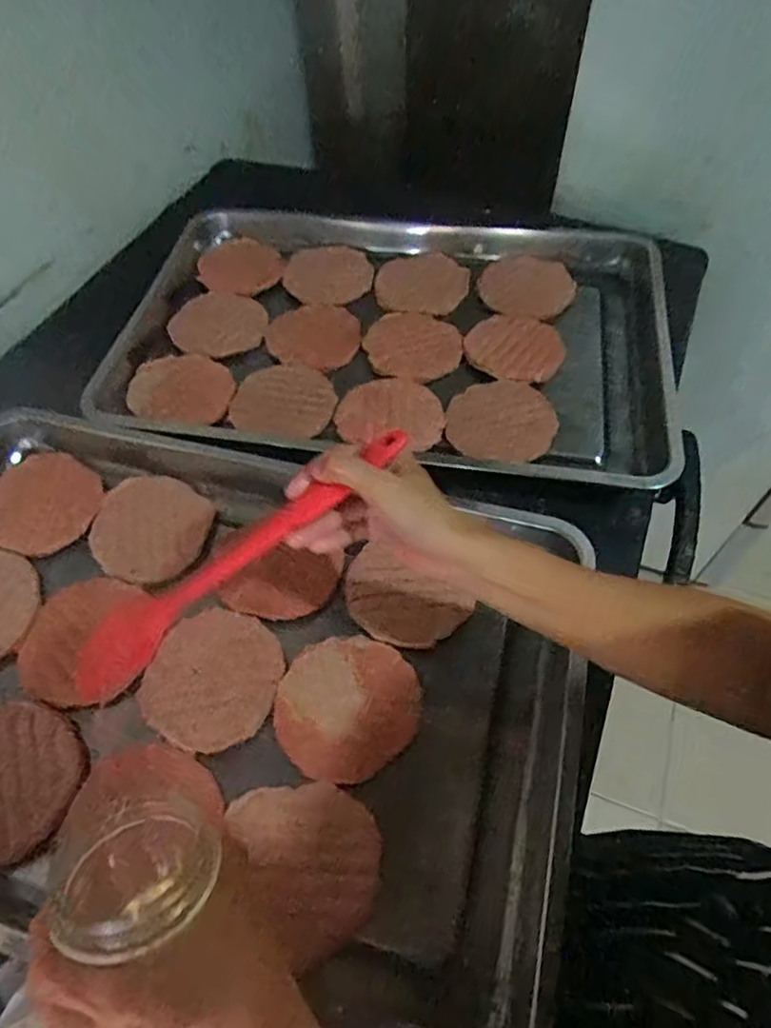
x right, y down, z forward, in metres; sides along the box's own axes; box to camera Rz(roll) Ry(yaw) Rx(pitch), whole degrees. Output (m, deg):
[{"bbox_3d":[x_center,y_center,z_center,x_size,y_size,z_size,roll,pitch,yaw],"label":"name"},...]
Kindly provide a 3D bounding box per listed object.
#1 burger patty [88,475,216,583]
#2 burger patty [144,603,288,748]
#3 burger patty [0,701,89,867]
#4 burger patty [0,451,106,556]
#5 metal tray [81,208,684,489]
[{"bbox_3d":[-0.222,0.012,0.572,0.107,0.007,0.104,-1,55,1],"label":"burger patty"},{"bbox_3d":[-0.139,0.132,0.493,0.105,0.010,0.108,-1,55,1],"label":"burger patty"},{"bbox_3d":[-0.285,0.197,0.451,0.108,0.008,0.108,-1,55,1],"label":"burger patty"},{"bbox_3d":[-0.329,-0.013,0.588,0.101,0.009,0.109,15,57,12],"label":"burger patty"},{"bbox_3d":[0.007,-0.212,0.701,0.594,0.077,0.408,9,57,4],"label":"metal tray"}]

